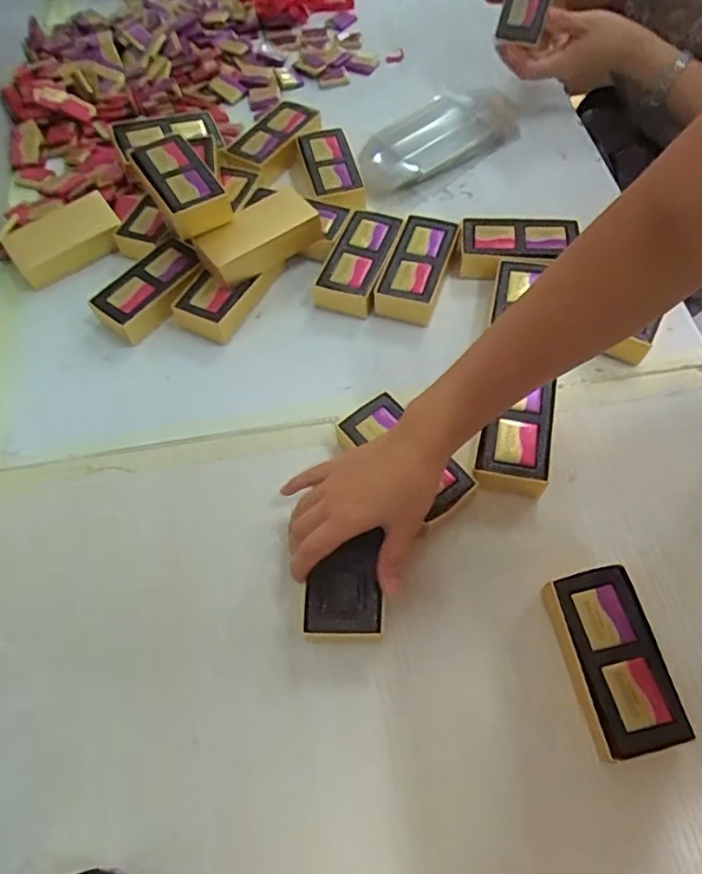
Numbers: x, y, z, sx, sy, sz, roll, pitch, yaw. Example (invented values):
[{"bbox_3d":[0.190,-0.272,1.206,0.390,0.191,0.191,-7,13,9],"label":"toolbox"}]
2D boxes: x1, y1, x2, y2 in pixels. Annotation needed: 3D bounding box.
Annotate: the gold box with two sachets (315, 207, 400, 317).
[{"bbox_3d":[0.010,-0.178,0.595,0.055,0.031,0.118,15,63,12],"label":"gold box with two sachets"}]

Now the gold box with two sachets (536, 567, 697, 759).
[{"bbox_3d":[0.176,0.150,0.399,0.056,0.033,0.112,-13,61,-3],"label":"gold box with two sachets"}]

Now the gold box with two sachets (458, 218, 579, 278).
[{"bbox_3d":[0.163,-0.187,0.589,0.114,0.037,0.060,-1,61,3],"label":"gold box with two sachets"}]

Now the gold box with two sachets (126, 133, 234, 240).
[{"bbox_3d":[-0.166,-0.245,0.566,0.060,0.028,0.121,-28,63,-12],"label":"gold box with two sachets"}]

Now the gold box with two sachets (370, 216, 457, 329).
[{"bbox_3d":[0.067,-0.164,0.584,0.062,0.033,0.126,16,63,12],"label":"gold box with two sachets"}]

